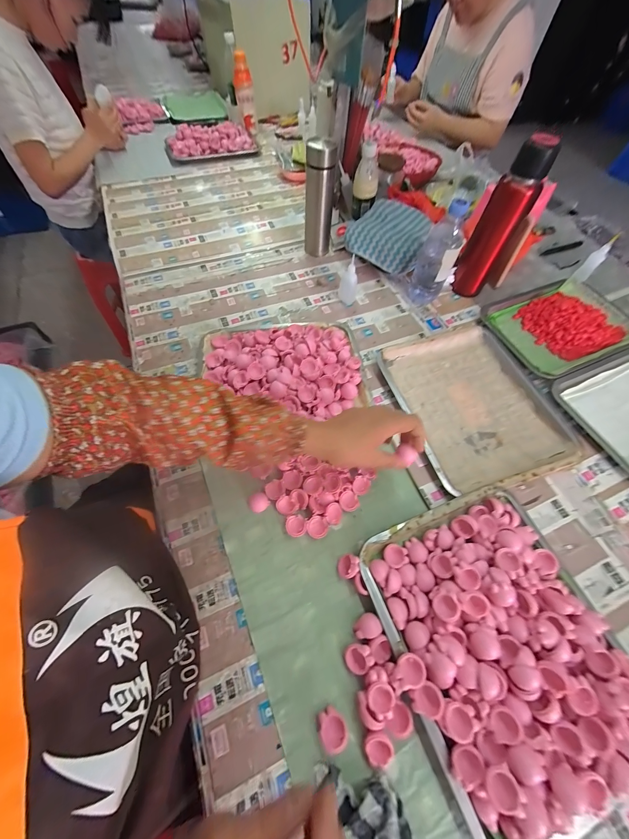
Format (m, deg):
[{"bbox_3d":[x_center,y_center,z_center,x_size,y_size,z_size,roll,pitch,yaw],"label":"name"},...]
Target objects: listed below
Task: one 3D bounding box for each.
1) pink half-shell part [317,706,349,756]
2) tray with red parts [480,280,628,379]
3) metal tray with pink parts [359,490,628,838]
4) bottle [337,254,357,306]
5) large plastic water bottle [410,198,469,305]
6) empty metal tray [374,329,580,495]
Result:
[{"bbox_3d":[0.019,0.333,0.306,0.028,0.021,0.030,1,61,-1],"label":"pink half-shell part"},{"bbox_3d":[0.544,-0.211,0.626,0.291,0.029,0.216,-20,63,-12],"label":"tray with red parts"},{"bbox_3d":[0.223,0.260,0.341,0.253,0.055,0.302,-18,63,-11],"label":"metal tray with pink parts"},{"bbox_3d":[0.077,-0.315,0.630,0.042,0.101,0.054,9,61,3],"label":"bottle"},{"bbox_3d":[0.257,-0.343,0.597,0.070,0.200,0.073,18,62,8],"label":"large plastic water bottle"},{"bbox_3d":[0.294,-0.038,0.529,0.270,0.023,0.306,-14,62,-9],"label":"empty metal tray"}]

